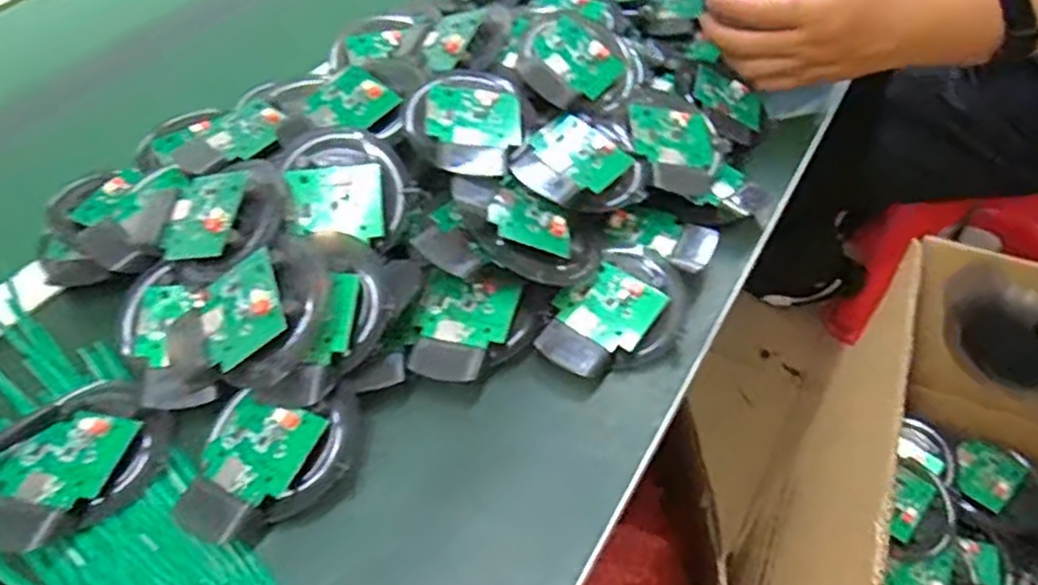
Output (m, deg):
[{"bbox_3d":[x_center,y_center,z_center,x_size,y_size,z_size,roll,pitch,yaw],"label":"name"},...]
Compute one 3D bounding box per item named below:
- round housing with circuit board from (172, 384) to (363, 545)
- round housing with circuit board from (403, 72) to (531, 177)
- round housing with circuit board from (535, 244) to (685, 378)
[{"bbox_3d":[-0.132,0.089,0.357,0.086,0.019,0.080,-3,50,3],"label":"round housing with circuit board"},{"bbox_3d":[-0.027,-0.113,0.443,0.086,0.016,0.083,6,55,-8],"label":"round housing with circuit board"},{"bbox_3d":[0.061,0.014,0.424,0.066,0.021,0.104,35,59,27],"label":"round housing with circuit board"}]

